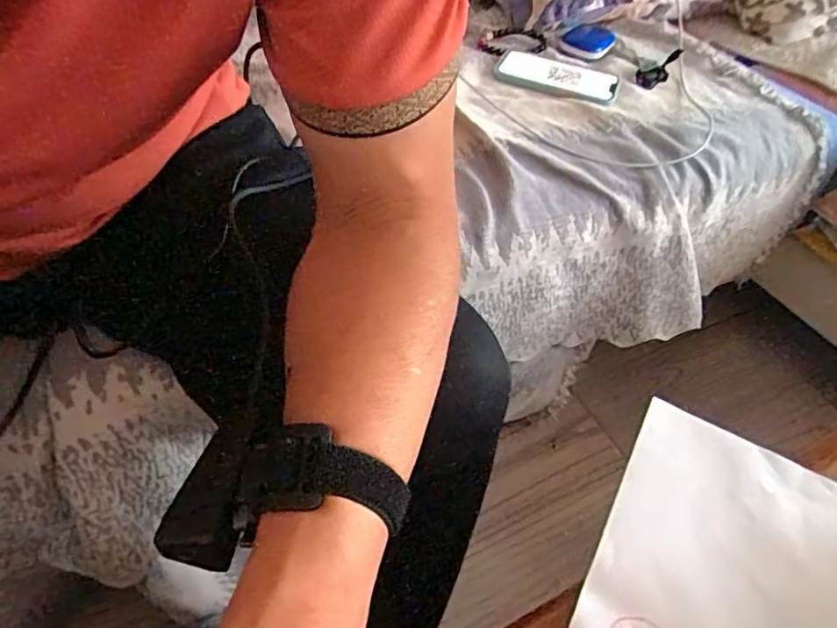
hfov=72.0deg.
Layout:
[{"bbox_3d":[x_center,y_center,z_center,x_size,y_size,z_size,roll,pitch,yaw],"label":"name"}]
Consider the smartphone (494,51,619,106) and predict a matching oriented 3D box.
[{"bbox_3d":[0.172,-0.293,0.708,0.148,0.015,0.067,23,50,16],"label":"smartphone"}]

